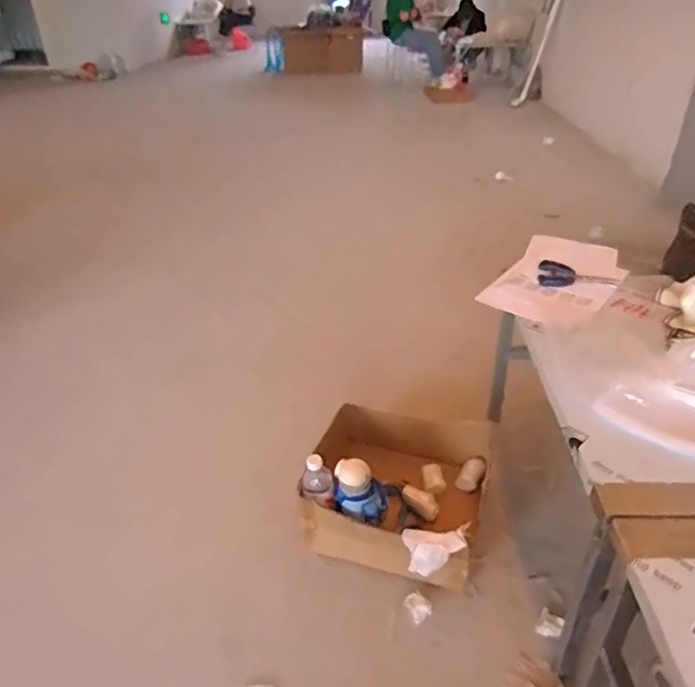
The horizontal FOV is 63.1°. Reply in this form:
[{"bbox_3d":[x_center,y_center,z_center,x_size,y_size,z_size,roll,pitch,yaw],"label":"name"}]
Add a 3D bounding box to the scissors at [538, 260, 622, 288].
[{"bbox_3d":[0.549,-0.157,1.338,0.183,0.025,0.094,10,35,17],"label":"scissors"}]

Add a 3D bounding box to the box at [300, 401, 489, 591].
[{"bbox_3d":[0.115,0.326,1.270,0.399,0.187,0.353,11,35,18],"label":"box"}]

